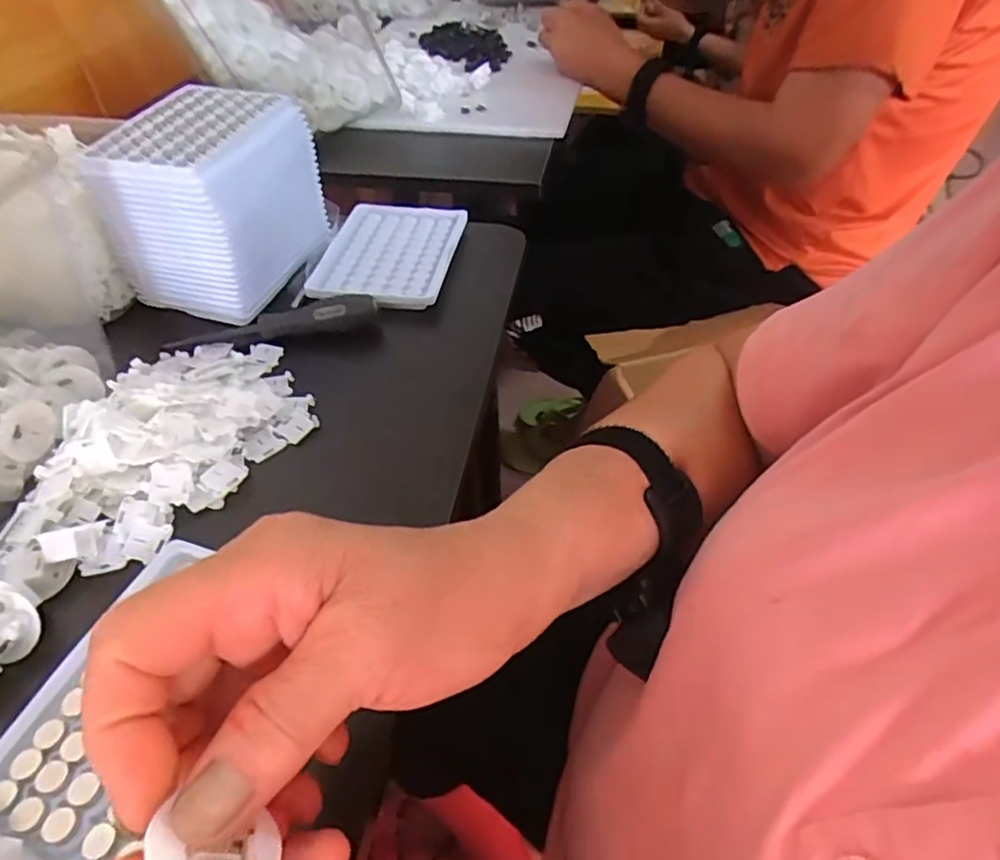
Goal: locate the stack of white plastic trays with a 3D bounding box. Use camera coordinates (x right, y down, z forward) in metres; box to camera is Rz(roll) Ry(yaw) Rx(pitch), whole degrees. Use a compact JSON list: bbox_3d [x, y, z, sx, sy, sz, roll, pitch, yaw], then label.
[{"bbox_3d":[-0.201,-0.164,0.454,0.097,0.114,0.133,12,48,13],"label":"stack of white plastic trays"}]

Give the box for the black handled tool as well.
[{"bbox_3d":[-0.155,-0.071,0.432,0.138,0.023,0.015,-10,47,-8],"label":"black handled tool"}]

